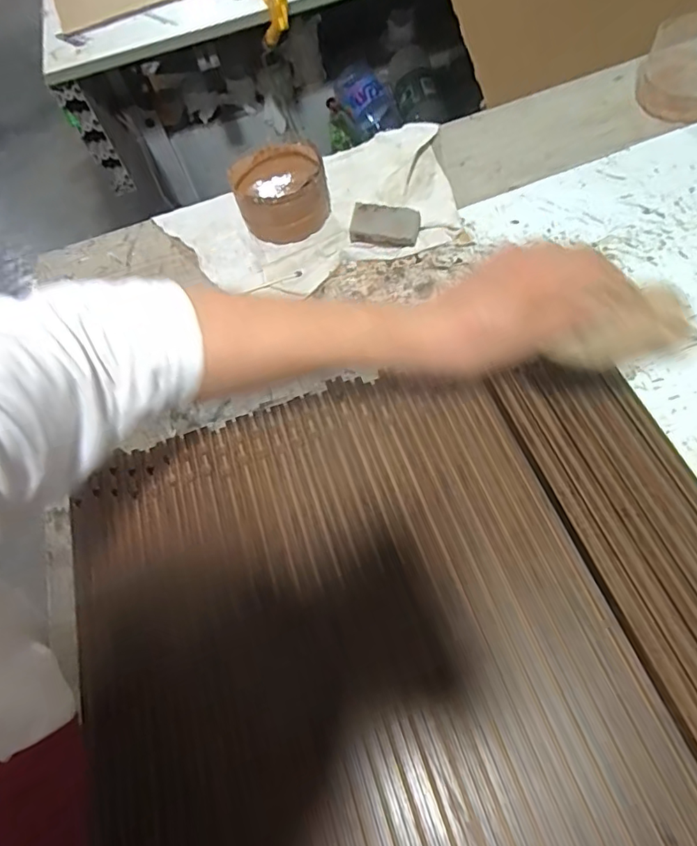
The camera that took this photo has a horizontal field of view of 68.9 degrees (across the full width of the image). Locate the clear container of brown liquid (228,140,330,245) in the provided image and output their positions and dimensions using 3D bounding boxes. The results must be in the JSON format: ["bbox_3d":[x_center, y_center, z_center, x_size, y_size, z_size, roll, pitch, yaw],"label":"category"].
[{"bbox_3d":[-0.077,-0.261,0.578,0.101,0.064,0.104,-15,62,1],"label":"clear container of brown liquid"}]

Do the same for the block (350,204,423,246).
[{"bbox_3d":[0.039,-0.206,0.532,0.070,0.030,0.031,10,65,14],"label":"block"}]

